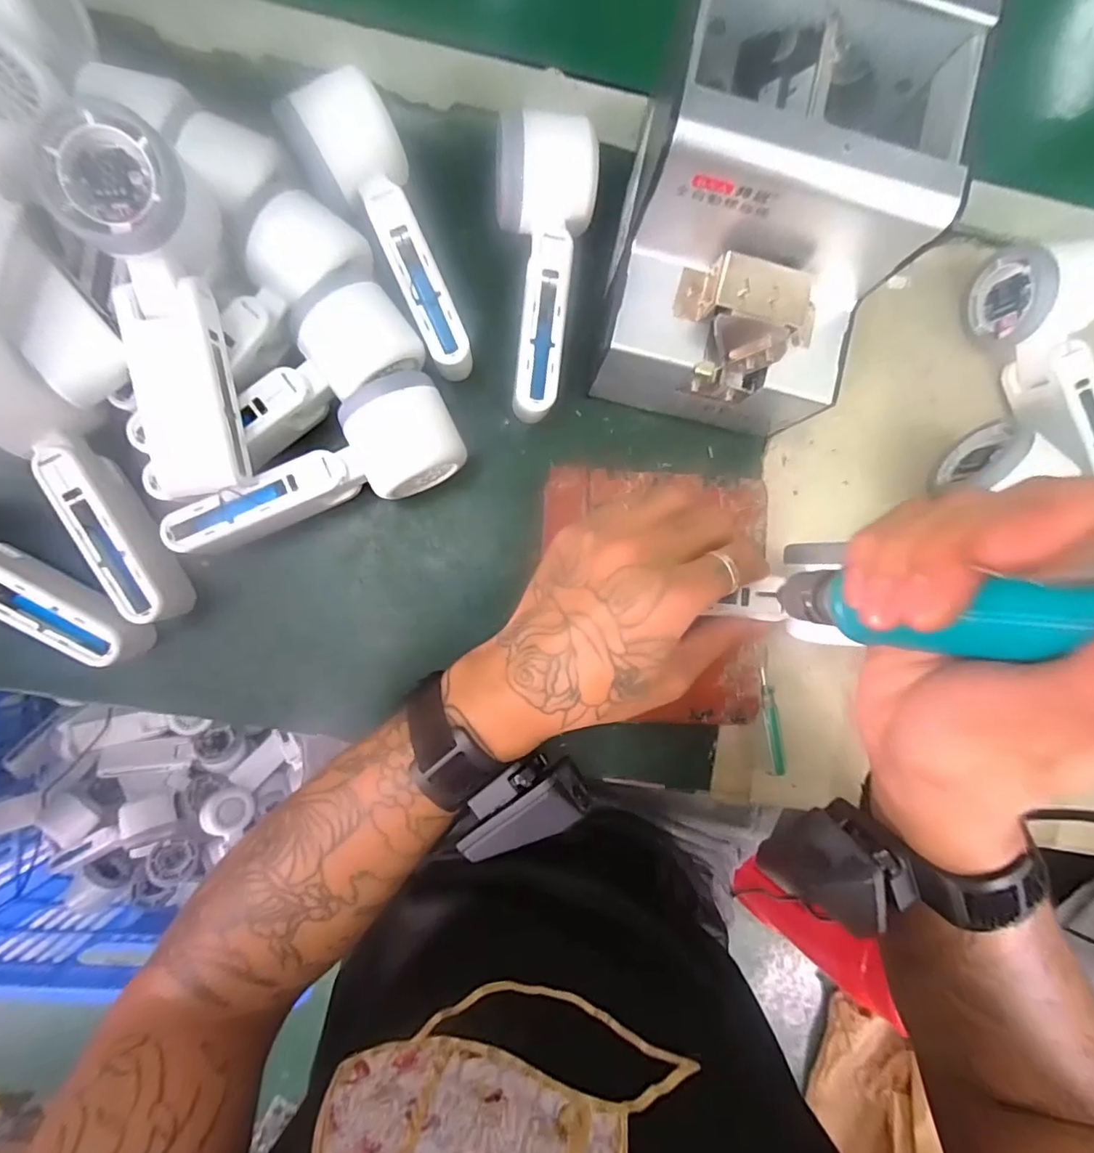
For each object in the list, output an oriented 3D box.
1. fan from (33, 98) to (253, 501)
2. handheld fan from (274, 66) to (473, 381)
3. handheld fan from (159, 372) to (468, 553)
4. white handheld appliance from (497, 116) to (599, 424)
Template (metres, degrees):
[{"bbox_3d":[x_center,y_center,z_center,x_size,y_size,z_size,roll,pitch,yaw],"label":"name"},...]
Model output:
[{"bbox_3d":[-0.188,-0.125,0.273,0.048,0.056,0.163,-7,104,-5],"label":"fan"},{"bbox_3d":[-0.085,-0.192,0.313,0.056,0.050,0.156,-29,91,-5],"label":"handheld fan"},{"bbox_3d":[-0.128,-0.056,0.312,0.160,0.047,0.059,-29,91,-5],"label":"handheld fan"},{"bbox_3d":[0.000,-0.173,0.321,0.057,0.053,0.161,-1,89,-5],"label":"white handheld appliance"}]

